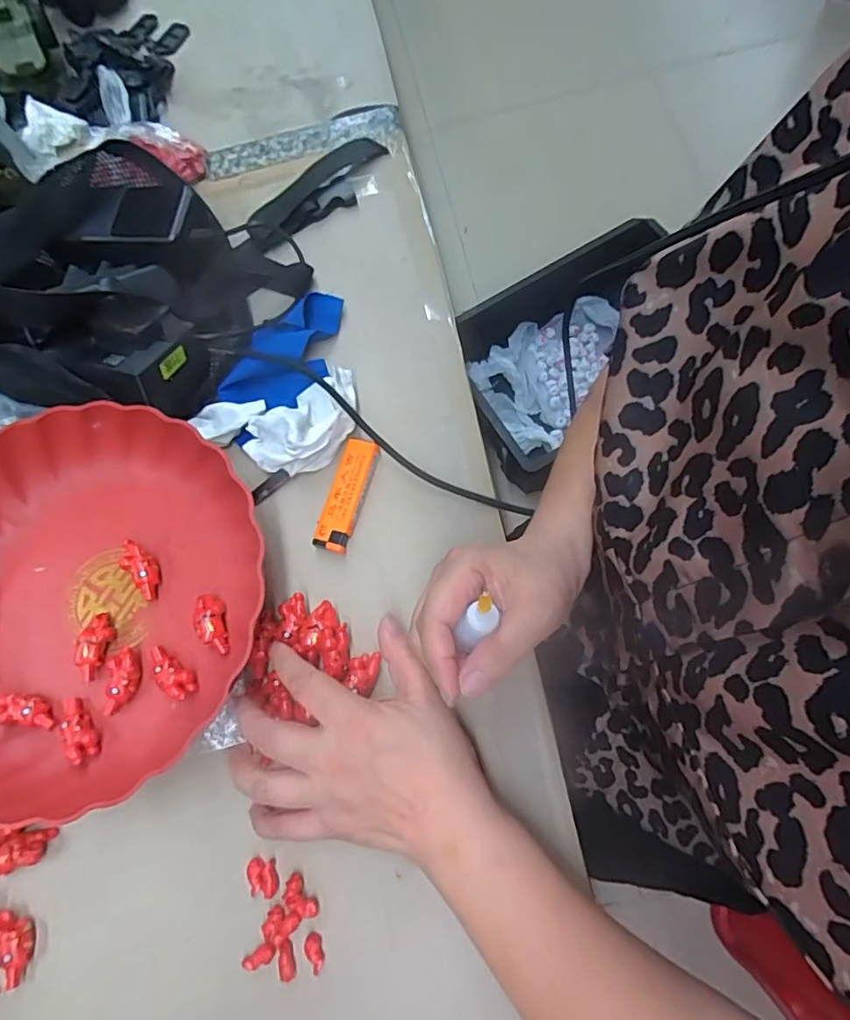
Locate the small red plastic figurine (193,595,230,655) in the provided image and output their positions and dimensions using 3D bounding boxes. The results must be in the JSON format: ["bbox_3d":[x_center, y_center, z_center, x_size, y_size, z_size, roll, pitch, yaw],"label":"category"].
[{"bbox_3d":[-0.138,0.074,0.352,0.017,0.017,0.039,-15,72,3],"label":"small red plastic figurine"}]

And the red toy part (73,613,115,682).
[{"bbox_3d":[-0.218,0.089,0.356,0.020,0.012,0.041,13,75,11],"label":"red toy part"}]

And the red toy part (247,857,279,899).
[{"bbox_3d":[-0.093,0.210,0.310,0.017,0.007,0.020,-16,71,2],"label":"red toy part"}]

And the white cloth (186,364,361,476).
[{"bbox_3d":[-0.107,-0.060,0.380,0.117,0.032,0.062,-11,72,4],"label":"white cloth"}]

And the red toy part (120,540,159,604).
[{"bbox_3d":[-0.191,0.040,0.369,0.019,0.015,0.039,-38,72,-5],"label":"red toy part"}]

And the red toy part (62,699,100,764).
[{"bbox_3d":[-0.219,0.136,0.341,0.016,0.010,0.044,-33,59,-11],"label":"red toy part"}]

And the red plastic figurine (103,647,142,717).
[{"bbox_3d":[-0.192,0.109,0.345,0.019,0.010,0.039,-3,73,7],"label":"red plastic figurine"}]

